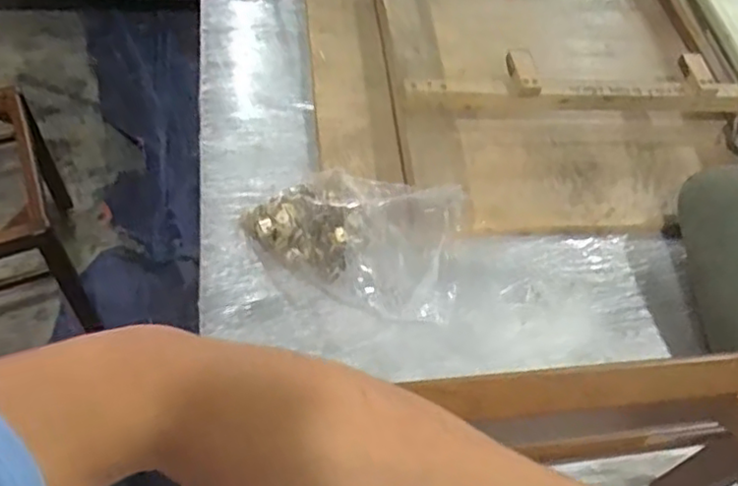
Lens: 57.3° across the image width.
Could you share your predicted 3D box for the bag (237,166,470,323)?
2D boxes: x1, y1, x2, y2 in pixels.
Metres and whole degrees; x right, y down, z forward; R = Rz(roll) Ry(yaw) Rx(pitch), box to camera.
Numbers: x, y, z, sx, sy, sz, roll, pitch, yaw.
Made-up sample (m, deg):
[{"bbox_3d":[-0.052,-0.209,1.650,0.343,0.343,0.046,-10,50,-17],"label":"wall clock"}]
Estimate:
[{"bbox_3d":[-0.024,-0.019,0.876,0.287,0.103,0.179,11,54,0],"label":"bag"}]

